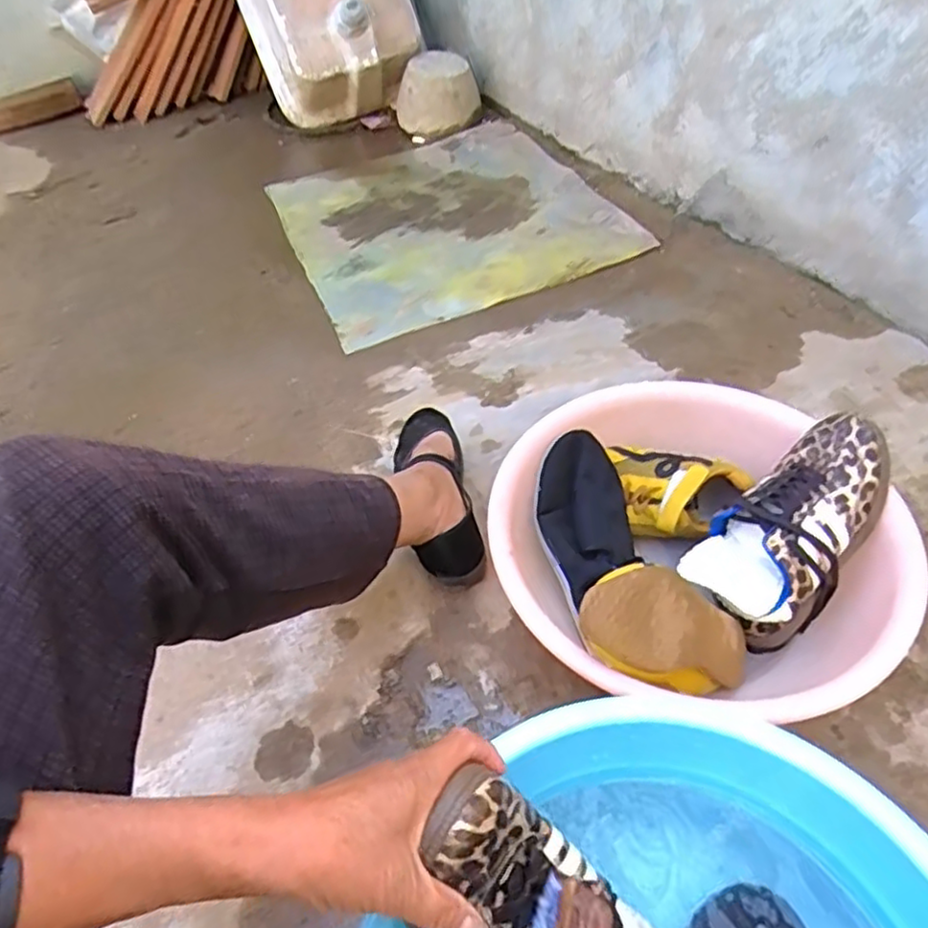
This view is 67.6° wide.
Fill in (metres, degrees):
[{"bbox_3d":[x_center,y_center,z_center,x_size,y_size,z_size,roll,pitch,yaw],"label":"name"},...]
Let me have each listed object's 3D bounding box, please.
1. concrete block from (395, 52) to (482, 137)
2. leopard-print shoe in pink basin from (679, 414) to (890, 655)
[{"bbox_3d":[-0.062,-0.818,1.534,0.184,0.138,0.114,-7,48,-1],"label":"concrete block"},{"bbox_3d":[0.316,0.062,0.656,0.220,0.095,0.106,-50,47,3],"label":"leopard-print shoe in pink basin"}]

